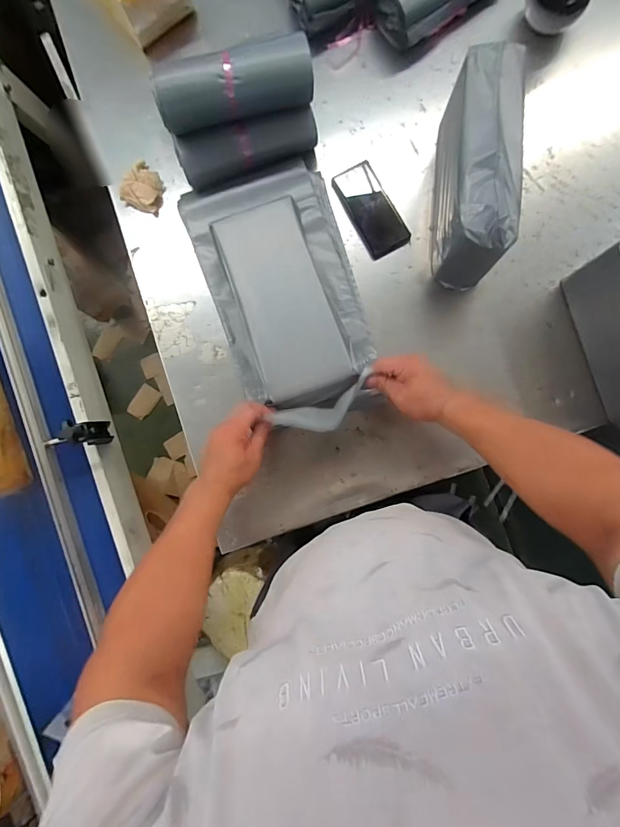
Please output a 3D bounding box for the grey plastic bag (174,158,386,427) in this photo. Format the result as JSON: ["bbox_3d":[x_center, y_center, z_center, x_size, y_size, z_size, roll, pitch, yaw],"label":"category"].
[{"bbox_3d":[-0.039,-0.208,0.646,0.246,0.111,0.461,-20,86,0],"label":"grey plastic bag"}]

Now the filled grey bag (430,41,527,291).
[{"bbox_3d":[0.261,-0.378,0.629,0.092,0.164,0.314,6,86,2],"label":"filled grey bag"}]

